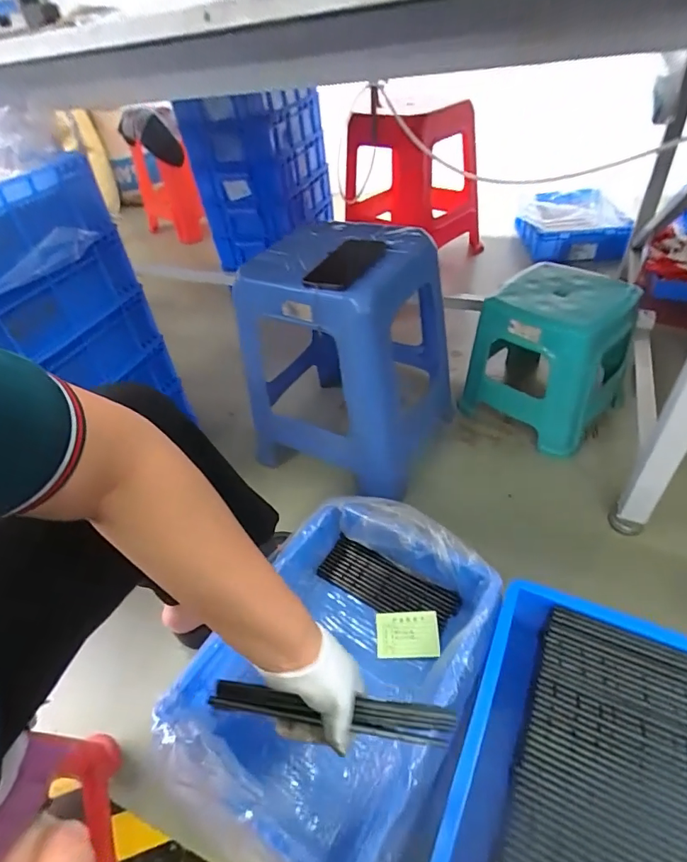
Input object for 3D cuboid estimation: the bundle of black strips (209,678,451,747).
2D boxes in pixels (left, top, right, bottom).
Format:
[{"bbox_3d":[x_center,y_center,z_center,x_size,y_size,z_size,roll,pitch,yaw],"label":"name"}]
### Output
[{"bbox_3d":[-0.012,0.262,0.429,0.221,0.037,0.024,6,46,4],"label":"bundle of black strips"}]

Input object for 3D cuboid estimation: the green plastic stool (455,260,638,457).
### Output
[{"bbox_3d":[0.423,-0.153,0.937,0.231,0.262,0.269,-38,50,-27],"label":"green plastic stool"}]

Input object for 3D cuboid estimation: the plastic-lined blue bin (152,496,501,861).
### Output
[{"bbox_3d":[0.000,0.318,0.633,0.324,0.111,0.467,21,51,28],"label":"plastic-lined blue bin"}]

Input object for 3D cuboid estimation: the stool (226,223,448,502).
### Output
[{"bbox_3d":[0.008,-0.149,0.884,0.332,0.391,0.303,19,50,26],"label":"stool"}]

